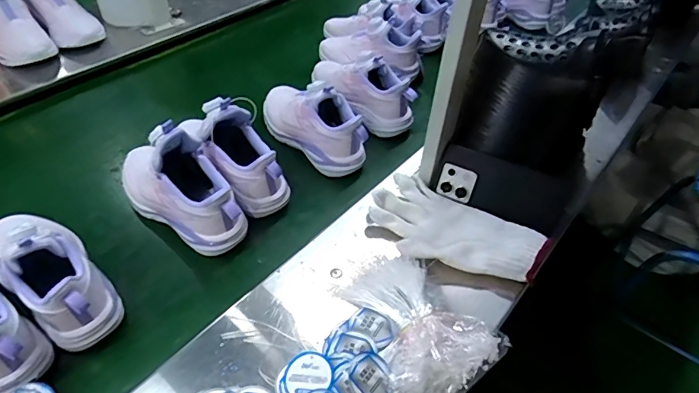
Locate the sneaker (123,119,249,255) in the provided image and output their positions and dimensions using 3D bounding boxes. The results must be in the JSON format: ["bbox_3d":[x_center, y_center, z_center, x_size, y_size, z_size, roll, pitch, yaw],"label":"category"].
[{"bbox_3d":[-0.219,-0.022,0.568,0.213,0.120,0.081,27,54,21],"label":"sneaker"}]

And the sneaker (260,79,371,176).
[{"bbox_3d":[-0.060,-0.126,0.709,0.080,0.108,0.219,-35,55,-29],"label":"sneaker"}]

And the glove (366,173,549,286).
[{"bbox_3d":[0.128,0.043,0.567,0.210,0.035,0.117,32,56,24],"label":"glove"}]

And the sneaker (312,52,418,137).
[{"bbox_3d":[0.023,-0.195,0.772,0.074,0.105,0.214,-29,55,-23],"label":"sneaker"}]

